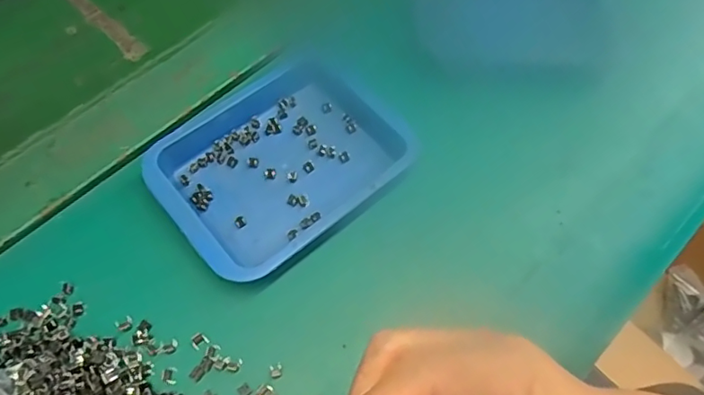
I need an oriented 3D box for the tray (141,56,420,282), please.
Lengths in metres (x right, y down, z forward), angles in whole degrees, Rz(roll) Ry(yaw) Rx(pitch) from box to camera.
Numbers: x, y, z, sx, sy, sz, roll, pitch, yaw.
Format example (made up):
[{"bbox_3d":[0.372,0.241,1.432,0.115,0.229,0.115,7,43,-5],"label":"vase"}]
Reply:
[{"bbox_3d":[-0.046,-0.029,0.362,0.161,0.026,0.126,-38,71,-18],"label":"tray"}]

